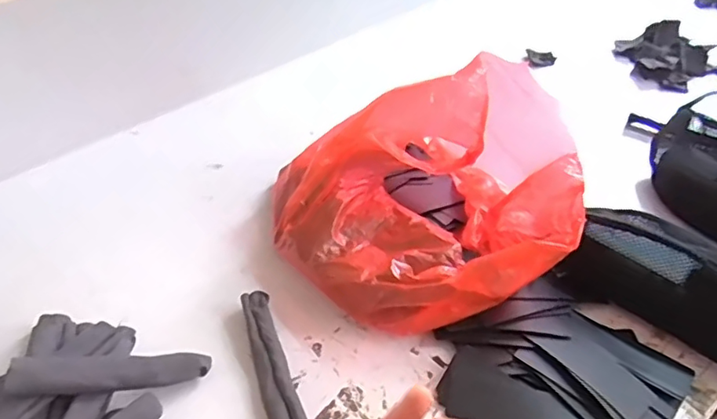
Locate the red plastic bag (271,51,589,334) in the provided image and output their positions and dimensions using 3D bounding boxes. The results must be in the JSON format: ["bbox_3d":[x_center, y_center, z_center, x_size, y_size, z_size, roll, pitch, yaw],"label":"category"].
[{"bbox_3d":[0.078,-0.021,0.679,0.349,0.172,0.294,-8,43,-7],"label":"red plastic bag"}]

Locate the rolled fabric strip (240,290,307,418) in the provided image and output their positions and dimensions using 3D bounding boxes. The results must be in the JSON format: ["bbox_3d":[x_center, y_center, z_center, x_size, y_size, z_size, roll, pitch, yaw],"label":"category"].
[{"bbox_3d":[-0.093,0.165,0.600,0.036,0.022,0.184,-15,45,-14],"label":"rolled fabric strip"}]

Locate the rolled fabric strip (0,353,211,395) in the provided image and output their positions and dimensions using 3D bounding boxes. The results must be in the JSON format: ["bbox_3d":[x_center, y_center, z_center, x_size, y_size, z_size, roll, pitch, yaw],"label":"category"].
[{"bbox_3d":[-0.244,0.162,0.563,0.180,0.021,0.037,4,39,-25],"label":"rolled fabric strip"}]

